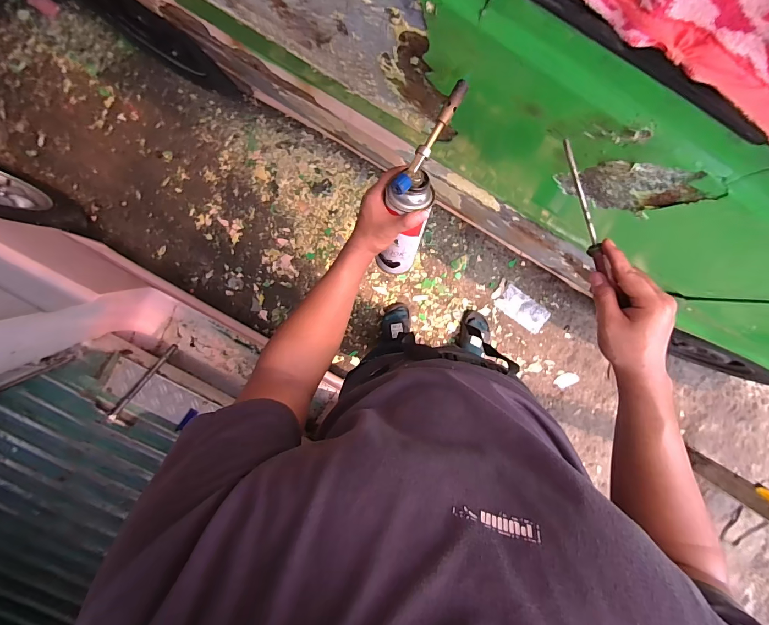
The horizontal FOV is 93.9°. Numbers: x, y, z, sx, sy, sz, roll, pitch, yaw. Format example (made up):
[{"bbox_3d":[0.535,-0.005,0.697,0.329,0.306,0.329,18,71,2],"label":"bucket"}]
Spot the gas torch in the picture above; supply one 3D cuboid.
[{"bbox_3d":[0.036,-0.147,0.489,0.059,0.101,0.271,13,140,-2],"label":"gas torch"}]

